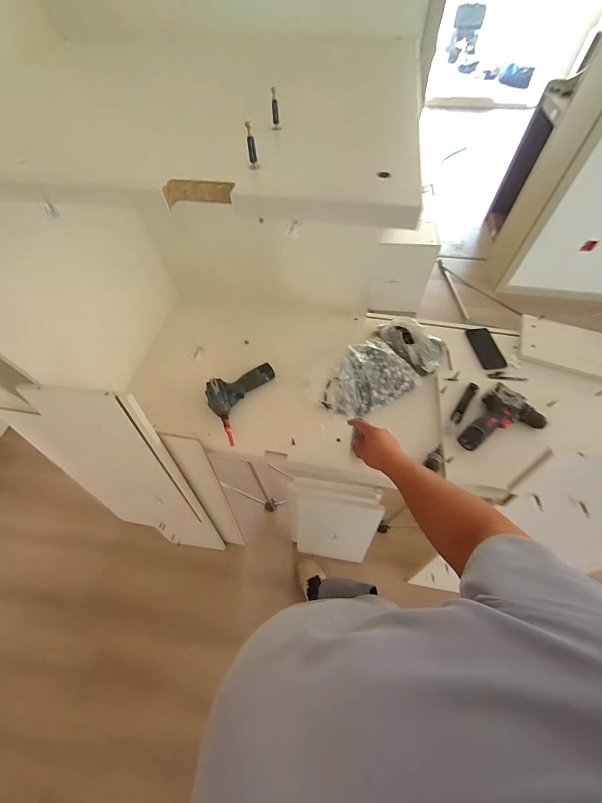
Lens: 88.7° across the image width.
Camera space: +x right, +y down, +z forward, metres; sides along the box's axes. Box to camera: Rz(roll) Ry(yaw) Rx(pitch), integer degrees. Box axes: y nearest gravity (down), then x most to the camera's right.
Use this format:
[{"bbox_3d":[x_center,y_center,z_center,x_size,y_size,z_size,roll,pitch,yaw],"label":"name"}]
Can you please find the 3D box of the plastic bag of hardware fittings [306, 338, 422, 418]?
[{"bbox_3d":[0.176,-0.072,0.864,0.291,0.082,0.192,-30,63,-15],"label":"plastic bag of hardware fittings"}]

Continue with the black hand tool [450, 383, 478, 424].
[{"bbox_3d":[0.452,0.000,0.848,0.026,0.010,0.144,32,65,19],"label":"black hand tool"}]

